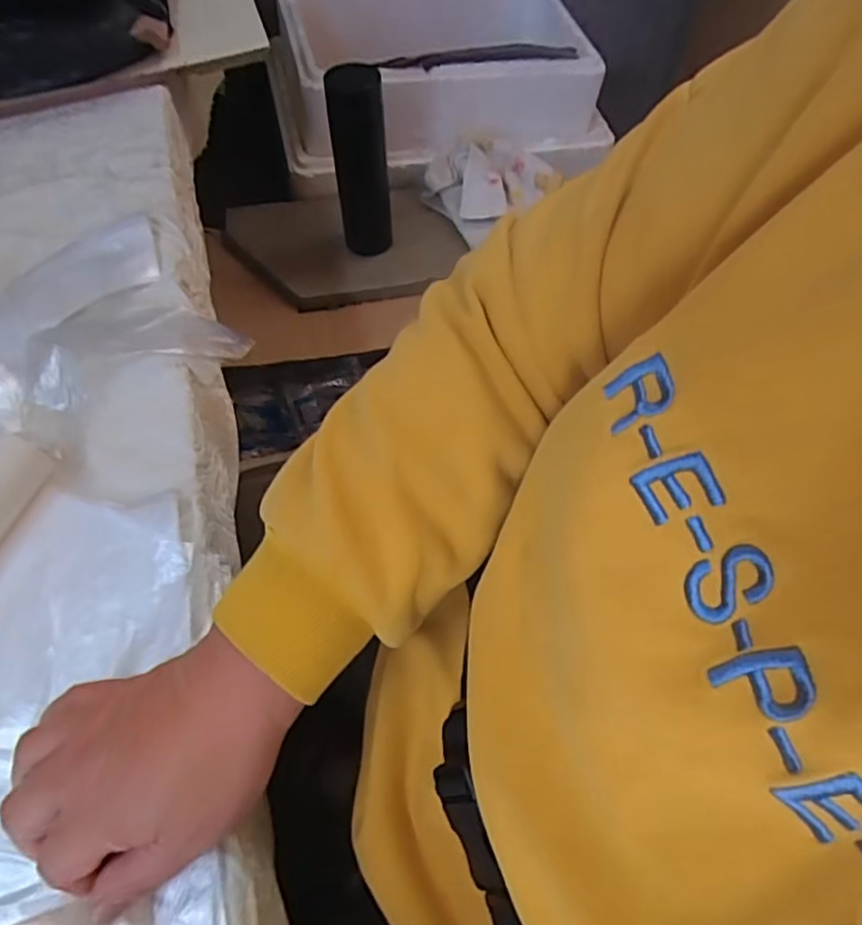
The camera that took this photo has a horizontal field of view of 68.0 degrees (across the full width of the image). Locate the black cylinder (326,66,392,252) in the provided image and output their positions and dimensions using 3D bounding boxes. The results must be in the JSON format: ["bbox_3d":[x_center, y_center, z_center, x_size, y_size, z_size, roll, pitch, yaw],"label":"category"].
[{"bbox_3d":[-0.083,-0.352,0.762,0.062,0.208,0.056,-2,63,1],"label":"black cylinder"}]

